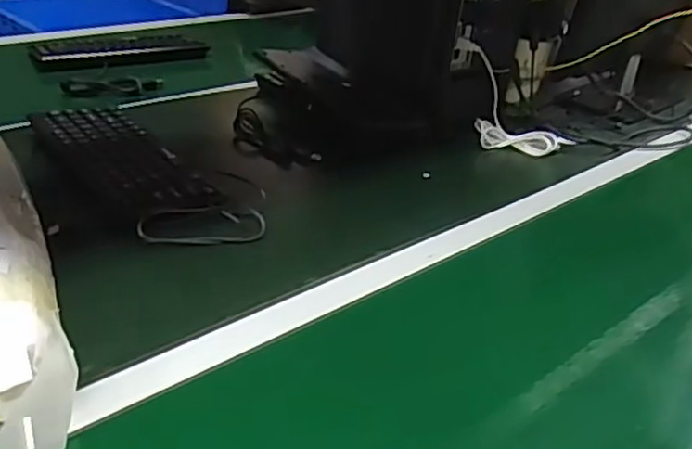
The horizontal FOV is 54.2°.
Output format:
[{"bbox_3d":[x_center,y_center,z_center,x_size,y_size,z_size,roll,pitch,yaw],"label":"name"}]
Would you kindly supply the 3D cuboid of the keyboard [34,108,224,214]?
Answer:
[{"bbox_3d":[-0.271,-0.074,0.810,0.121,0.033,0.308,-16,35,-34],"label":"keyboard"}]

